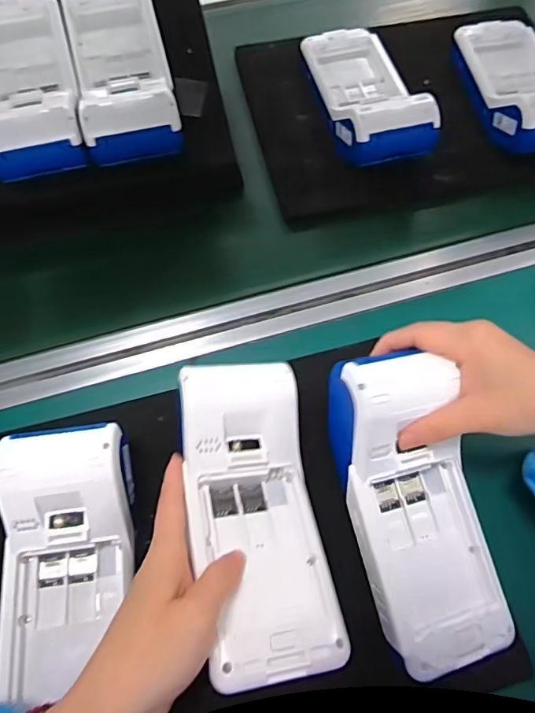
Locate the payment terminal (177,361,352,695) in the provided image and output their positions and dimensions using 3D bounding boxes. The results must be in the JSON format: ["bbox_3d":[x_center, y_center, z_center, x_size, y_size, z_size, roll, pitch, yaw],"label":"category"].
[{"bbox_3d":[-0.007,0.092,0.309,0.076,0.045,0.181,-11,63,-5],"label":"payment terminal"}]

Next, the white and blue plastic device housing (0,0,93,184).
[{"bbox_3d":[-0.211,-0.239,0.431,0.086,0.035,0.194,-15,68,-7],"label":"white and blue plastic device housing"}]

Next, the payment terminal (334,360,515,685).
[{"bbox_3d":[0.092,0.091,0.312,0.084,0.044,0.185,-17,92,-8],"label":"payment terminal"}]

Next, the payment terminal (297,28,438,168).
[{"bbox_3d":[0.097,-0.268,0.490,0.088,0.049,0.189,-12,67,-6],"label":"payment terminal"}]

